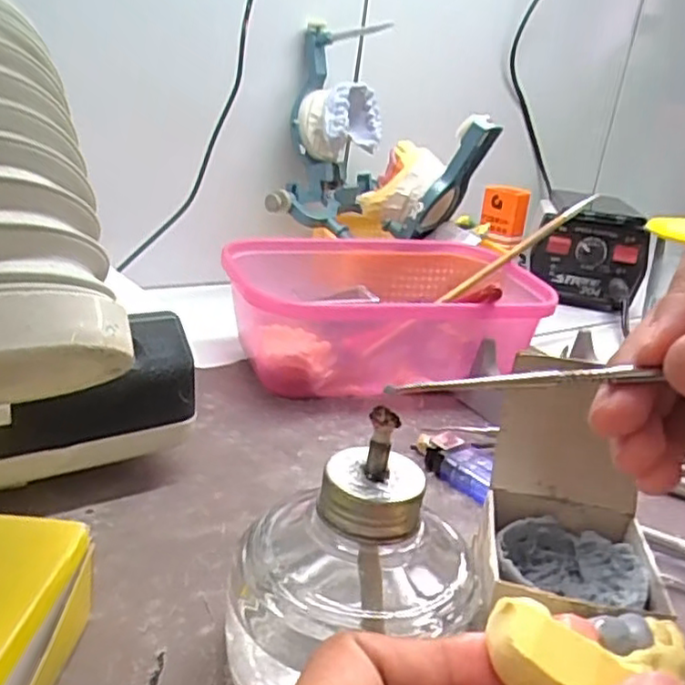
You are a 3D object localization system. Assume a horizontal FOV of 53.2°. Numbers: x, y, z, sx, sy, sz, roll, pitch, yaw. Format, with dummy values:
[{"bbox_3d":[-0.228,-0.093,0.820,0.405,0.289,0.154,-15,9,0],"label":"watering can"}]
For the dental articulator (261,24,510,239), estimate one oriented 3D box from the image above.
[{"bbox_3d":[0.031,-0.165,0.541,0.148,0.138,0.136,7,21,-1],"label":"dental articulator"}]

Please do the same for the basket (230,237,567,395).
[{"bbox_3d":[0.028,-0.016,0.431,0.193,0.069,0.121,-2,22,-22],"label":"basket"}]

